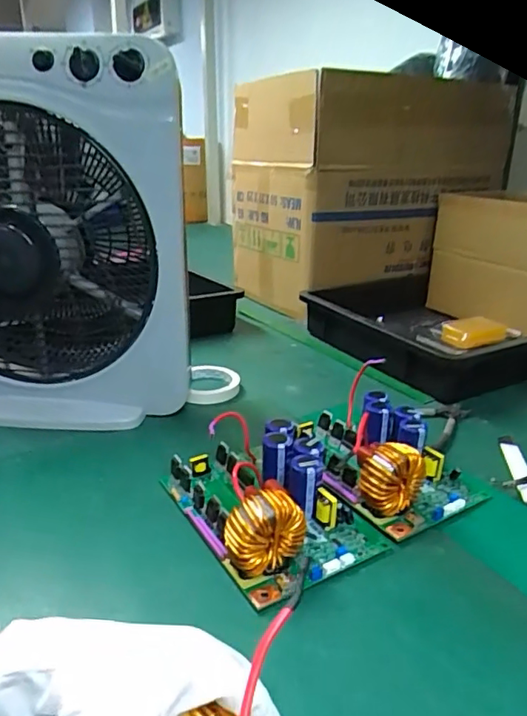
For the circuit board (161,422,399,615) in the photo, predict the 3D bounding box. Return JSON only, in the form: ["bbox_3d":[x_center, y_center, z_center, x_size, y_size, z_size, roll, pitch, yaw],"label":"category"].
[{"bbox_3d":[0.002,0.124,0.507,0.134,0.068,0.189,-12,25,-32],"label":"circuit board"}]

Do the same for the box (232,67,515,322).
[{"bbox_3d":[0.225,-0.361,1.194,0.504,0.403,0.307,-10,24,-27],"label":"box"}]

